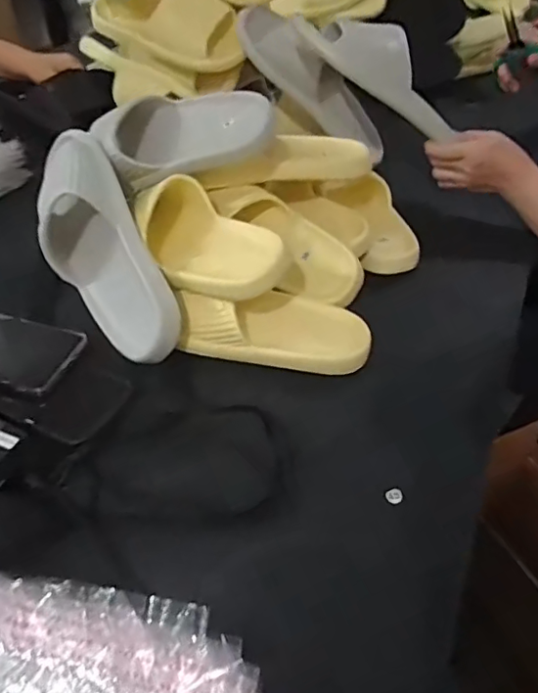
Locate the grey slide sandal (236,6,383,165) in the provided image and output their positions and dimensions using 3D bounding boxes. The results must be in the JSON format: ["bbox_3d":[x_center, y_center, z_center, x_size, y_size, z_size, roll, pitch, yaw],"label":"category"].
[{"bbox_3d":[0.074,-0.376,0.801,0.266,0.069,0.086,29,34,-34],"label":"grey slide sandal"}]

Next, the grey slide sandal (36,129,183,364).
[{"bbox_3d":[-0.168,-0.100,0.536,0.082,0.080,0.254,-25,80,-26],"label":"grey slide sandal"}]

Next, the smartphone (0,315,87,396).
[{"bbox_3d":[-0.254,-0.001,0.500,0.153,0.006,0.081,12,46,6],"label":"smartphone"}]

